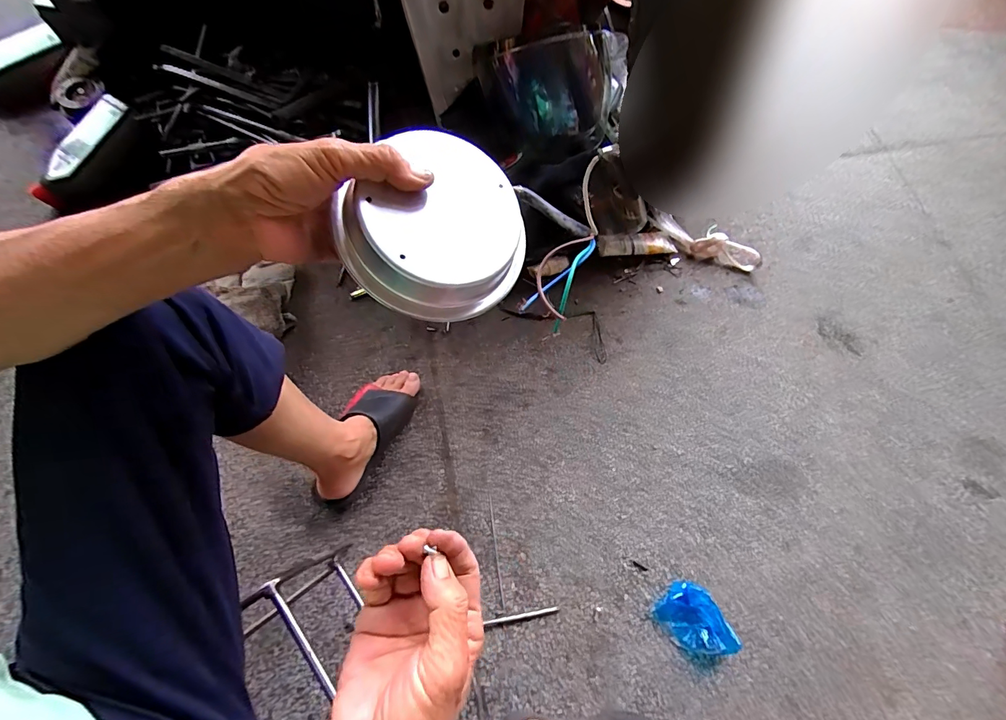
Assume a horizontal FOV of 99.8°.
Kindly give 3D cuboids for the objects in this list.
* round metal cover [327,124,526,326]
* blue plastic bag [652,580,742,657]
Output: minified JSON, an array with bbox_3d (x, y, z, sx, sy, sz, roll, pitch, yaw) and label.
[{"bbox_3d":[-0.055,-0.087,0.286,0.123,0.042,0.123,0,89,-16],"label":"round metal cover"},{"bbox_3d":[0.282,0.384,0.615,0.081,0.035,0.105,-35,75,-14],"label":"blue plastic bag"}]

